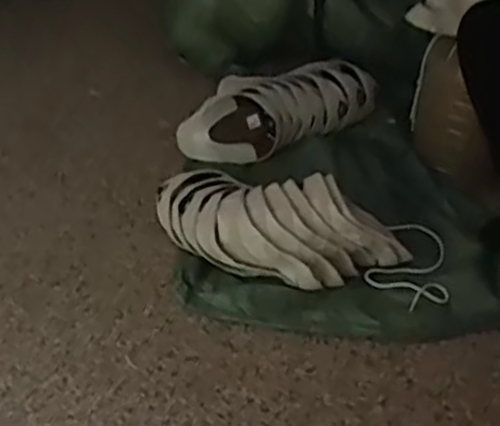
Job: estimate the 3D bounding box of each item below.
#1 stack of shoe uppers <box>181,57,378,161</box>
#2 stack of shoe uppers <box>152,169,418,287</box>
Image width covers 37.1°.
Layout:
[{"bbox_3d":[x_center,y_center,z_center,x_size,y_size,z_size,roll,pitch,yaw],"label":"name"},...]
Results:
[{"bbox_3d":[0.064,-0.241,1.613,0.443,0.144,0.162,-13,40,-19],"label":"stack of shoe uppers"},{"bbox_3d":[0.037,0.015,1.259,0.425,0.147,0.171,12,39,12],"label":"stack of shoe uppers"}]

